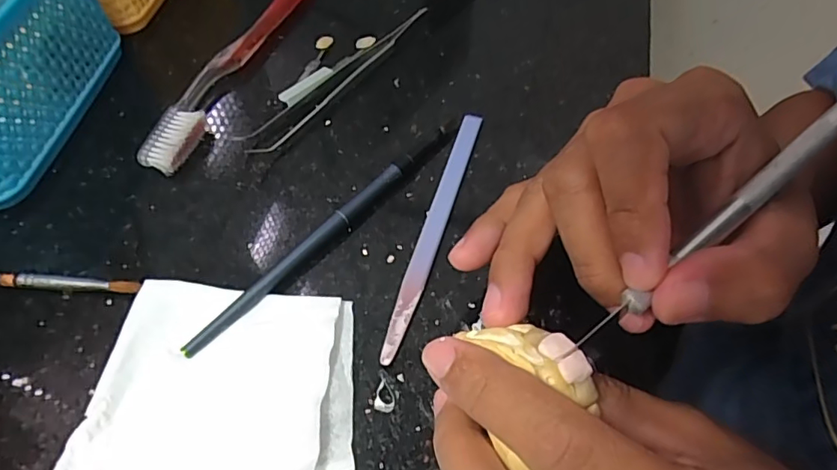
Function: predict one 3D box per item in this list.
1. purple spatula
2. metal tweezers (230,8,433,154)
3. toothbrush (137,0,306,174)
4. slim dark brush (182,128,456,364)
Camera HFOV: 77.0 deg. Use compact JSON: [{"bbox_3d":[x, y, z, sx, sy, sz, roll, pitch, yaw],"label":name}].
[{"bbox_3d":[0.008,-0.006,0.239,0.009,0.004,0.136,15,59,9],"label":"purple spatula"},{"bbox_3d":[-0.040,-0.086,0.286,0.018,0.010,0.133,39,65,22],"label":"metal tweezers"},{"bbox_3d":[-0.099,-0.105,0.297,0.022,0.013,0.180,16,59,10],"label":"toothbrush"},{"bbox_3d":[-0.036,-0.005,0.235,0.008,0.008,0.158,36,64,20],"label":"slim dark brush"}]

